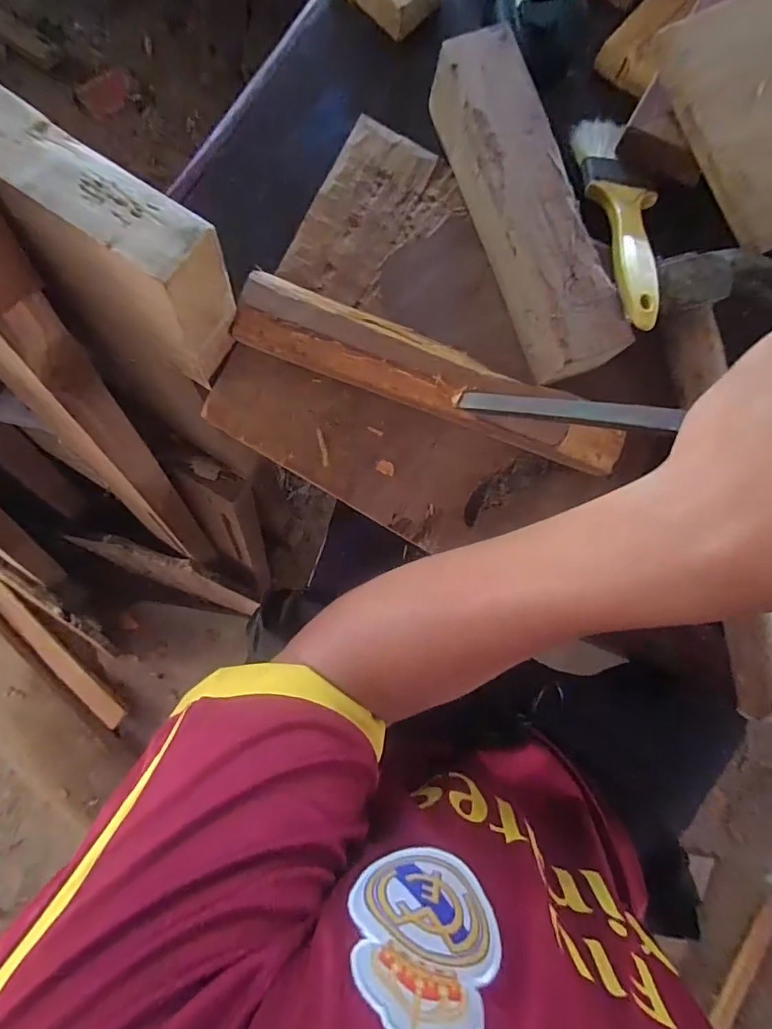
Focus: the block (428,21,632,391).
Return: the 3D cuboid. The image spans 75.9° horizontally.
[{"bbox_3d":[0.078,-0.172,0.285,0.049,0.040,0.190,-21,87,-4],"label":"block"}]

